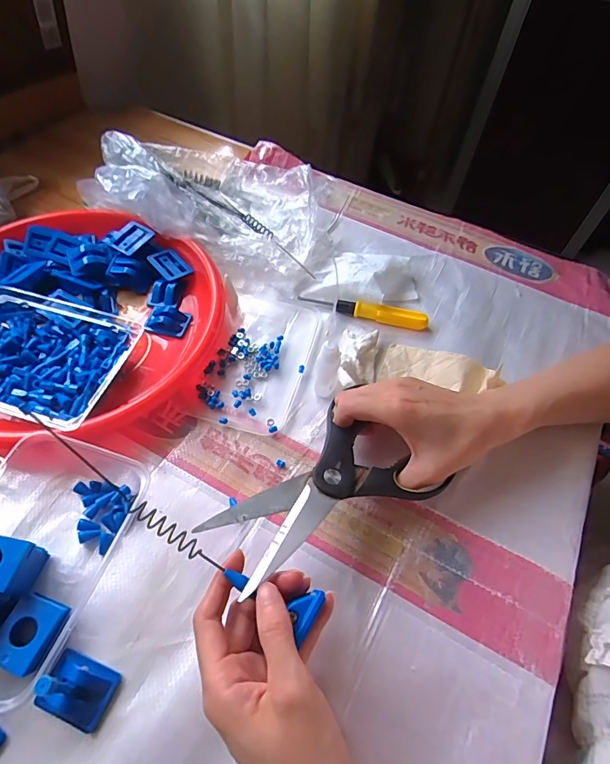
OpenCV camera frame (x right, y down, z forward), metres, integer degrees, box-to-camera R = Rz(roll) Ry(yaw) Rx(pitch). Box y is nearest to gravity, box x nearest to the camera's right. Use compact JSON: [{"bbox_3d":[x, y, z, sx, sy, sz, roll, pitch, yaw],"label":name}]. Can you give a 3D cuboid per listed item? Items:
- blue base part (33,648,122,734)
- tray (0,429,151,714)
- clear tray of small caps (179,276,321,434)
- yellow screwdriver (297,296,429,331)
[{"bbox_3d":[-0.148,0.195,0.268,0.042,0.043,0.034,19,58,10],"label":"blue base part"},{"bbox_3d":[-0.213,0.121,0.313,0.135,0.042,0.167,16,57,8],"label":"tray"},{"bbox_3d":[-0.050,-0.033,0.443,0.107,0.011,0.177,15,57,7],"label":"clear tray of small caps"},{"bbox_3d":[0.065,-0.079,0.472,0.141,0.016,0.013,11,57,4],"label":"yellow screwdriver"}]

